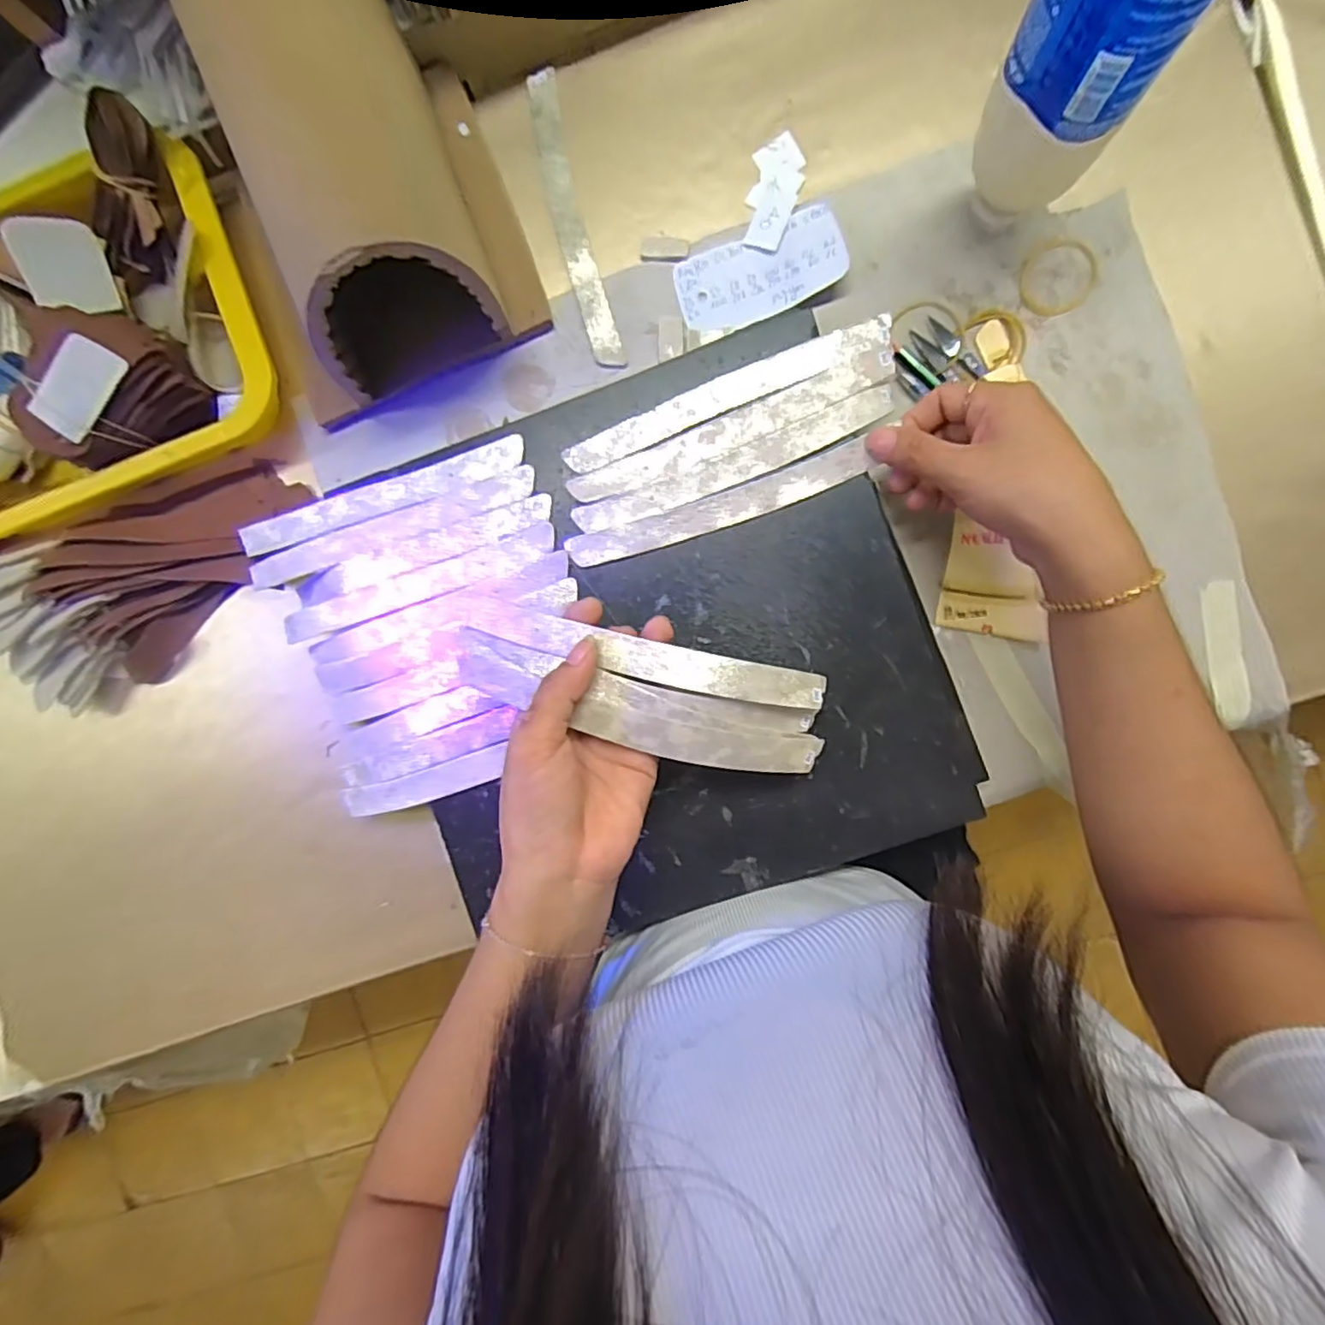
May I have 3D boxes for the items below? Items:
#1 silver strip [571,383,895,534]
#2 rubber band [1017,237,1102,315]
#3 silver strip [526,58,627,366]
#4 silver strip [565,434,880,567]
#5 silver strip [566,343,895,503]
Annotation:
[{"bbox_3d":[0.041,-0.111,0.346,0.188,0.004,0.020,-21,91,5],"label":"silver strip"},{"bbox_3d":[0.242,-0.236,0.377,0.047,0.004,0.044,0,93,4],"label":"rubber band"},{"bbox_3d":[-0.058,-0.283,0.394,0.022,0.004,0.191,-14,92,4],"label":"silver strip"},{"bbox_3d":[0.031,-0.086,0.350,0.172,0.004,0.023,-18,92,5],"label":"silver strip"},{"bbox_3d":[0.039,-0.130,0.345,0.190,0.004,0.019,-22,91,5],"label":"silver strip"}]

